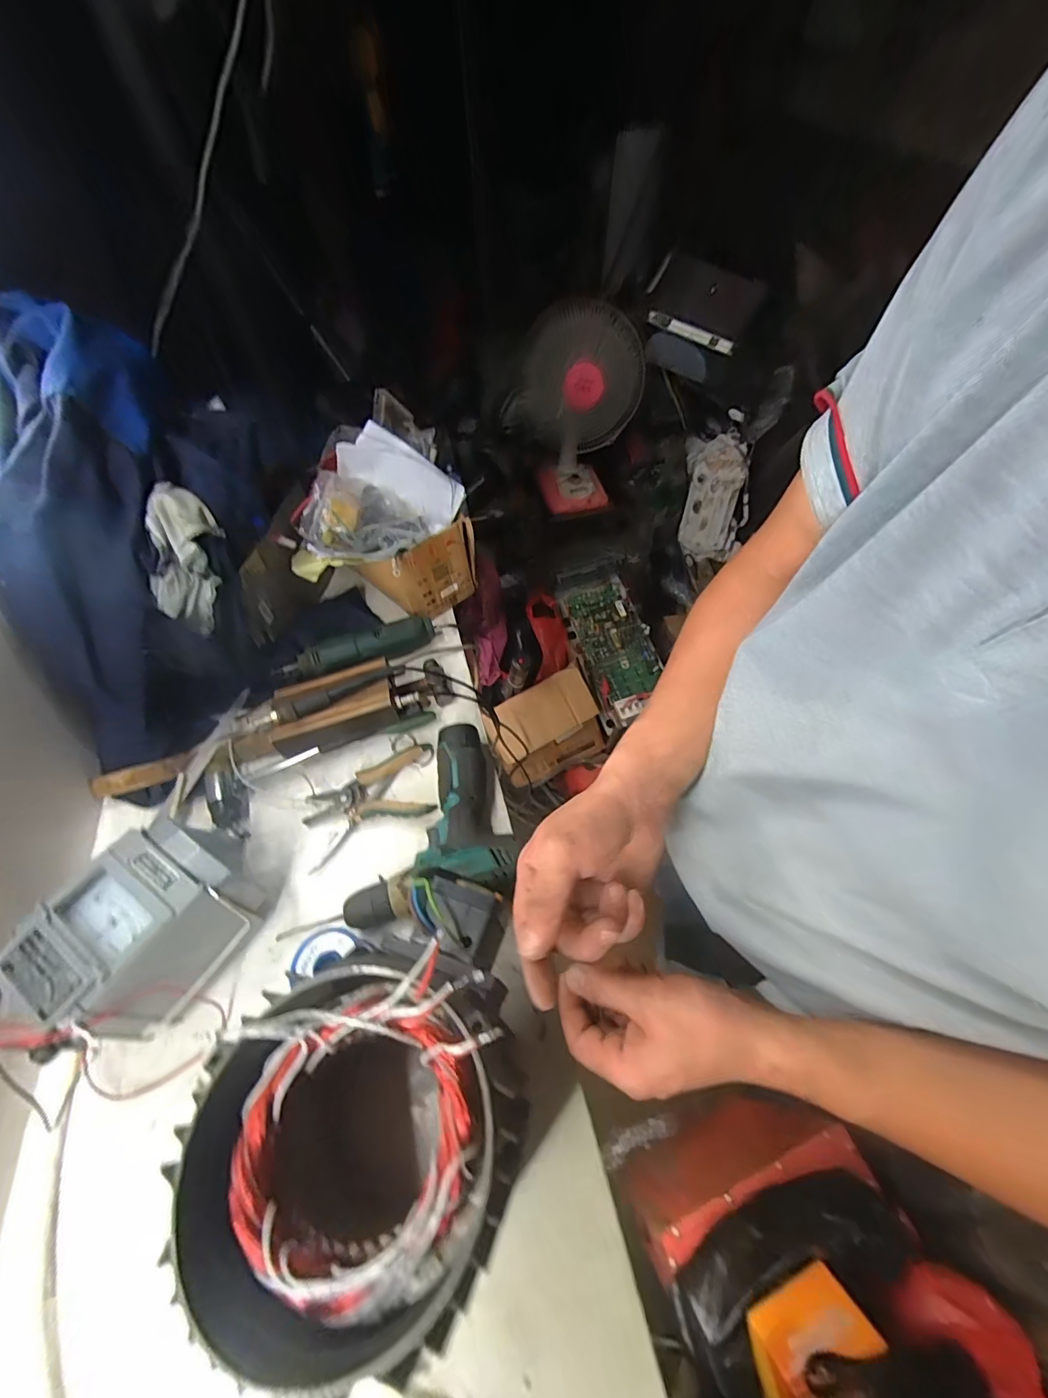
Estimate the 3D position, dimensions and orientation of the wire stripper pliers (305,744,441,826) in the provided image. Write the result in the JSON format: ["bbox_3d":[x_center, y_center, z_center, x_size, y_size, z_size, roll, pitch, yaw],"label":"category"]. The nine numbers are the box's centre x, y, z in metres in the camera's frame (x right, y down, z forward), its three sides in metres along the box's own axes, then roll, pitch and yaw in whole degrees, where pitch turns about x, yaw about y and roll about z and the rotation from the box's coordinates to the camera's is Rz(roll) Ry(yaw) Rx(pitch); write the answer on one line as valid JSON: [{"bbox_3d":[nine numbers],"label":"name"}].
[{"bbox_3d":[-0.184,0.110,0.584,0.150,0.030,0.093,-11,56,-6],"label":"wire stripper pliers"}]

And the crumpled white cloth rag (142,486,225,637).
[{"bbox_3d":[-0.368,-0.139,0.530,0.059,0.162,0.062,22,30,16],"label":"crumpled white cloth rag"}]

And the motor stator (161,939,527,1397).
[{"bbox_3d":[-0.087,0.281,0.337,0.178,0.207,0.158,-27,59,-16],"label":"motor stator"}]

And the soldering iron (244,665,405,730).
[{"bbox_3d":[-0.234,-0.003,0.586,0.187,0.024,0.021,-24,58,-14],"label":"soldering iron"}]

